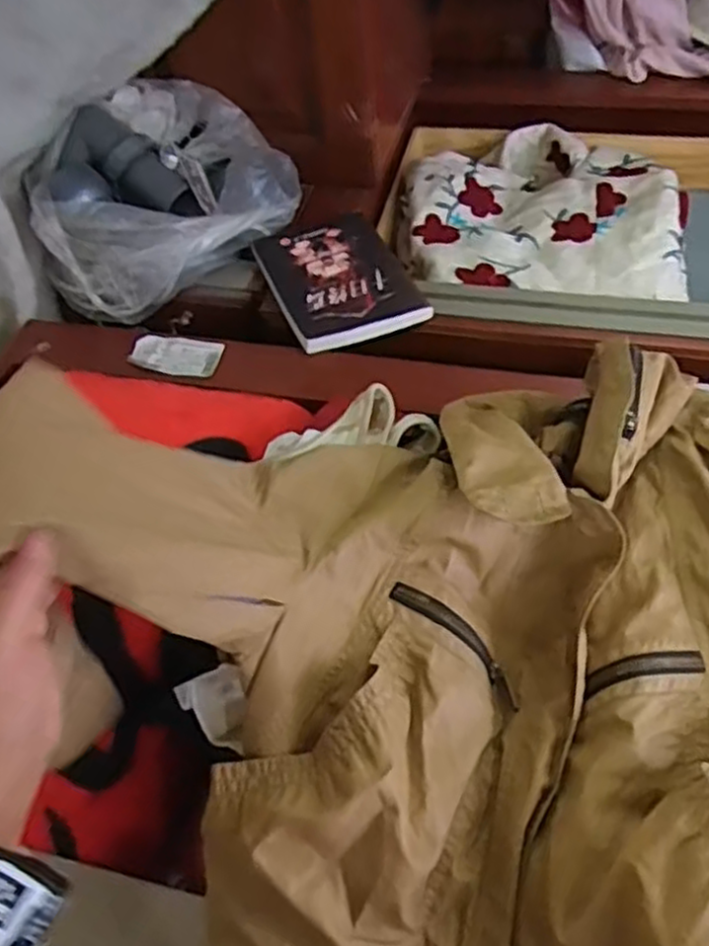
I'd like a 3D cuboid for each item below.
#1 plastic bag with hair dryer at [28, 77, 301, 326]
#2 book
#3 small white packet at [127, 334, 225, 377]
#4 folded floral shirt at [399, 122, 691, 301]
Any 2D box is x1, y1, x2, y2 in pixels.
[{"bbox_3d":[-0.203,-0.316,0.832,0.172,0.156,0.295,33,62,26],"label":"plastic bag with hair dryer"},{"bbox_3d":[-0.019,-0.216,0.823,0.140,0.022,0.195,-19,54,-10],"label":"book"},{"bbox_3d":[-0.186,-0.124,0.769,0.094,0.017,0.048,3,53,7],"label":"small white packet"},{"bbox_3d":[0.247,-0.340,0.967,0.370,0.075,0.396,3,53,7],"label":"folded floral shirt"}]

